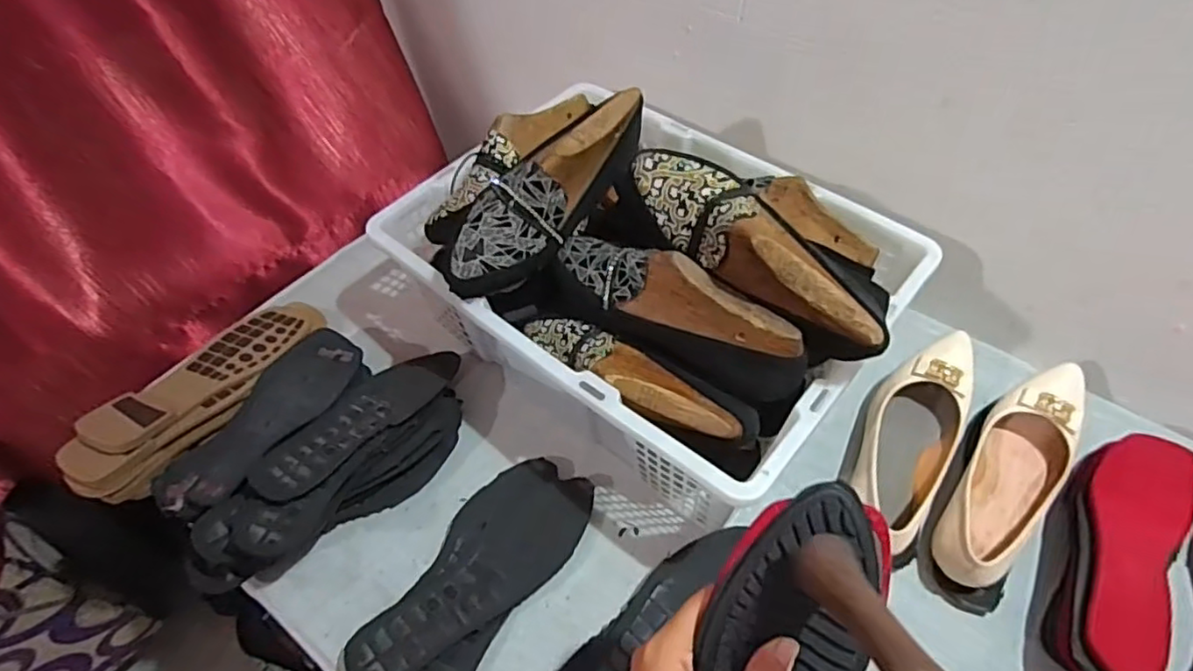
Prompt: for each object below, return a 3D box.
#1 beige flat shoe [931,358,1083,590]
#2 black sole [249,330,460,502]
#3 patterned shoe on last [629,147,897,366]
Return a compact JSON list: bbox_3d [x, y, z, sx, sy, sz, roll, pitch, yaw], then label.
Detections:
[{"bbox_3d":[0.390,0.132,0.604,0.080,0.062,0.246,30,58,22],"label":"beige flat shoe"},{"bbox_3d":[-0.231,0.080,0.651,0.080,0.024,0.235,27,43,21],"label":"black sole"},{"bbox_3d":[0.125,-0.073,0.521,0.076,0.074,0.245,-35,58,-23],"label":"patterned shoe on last"}]

